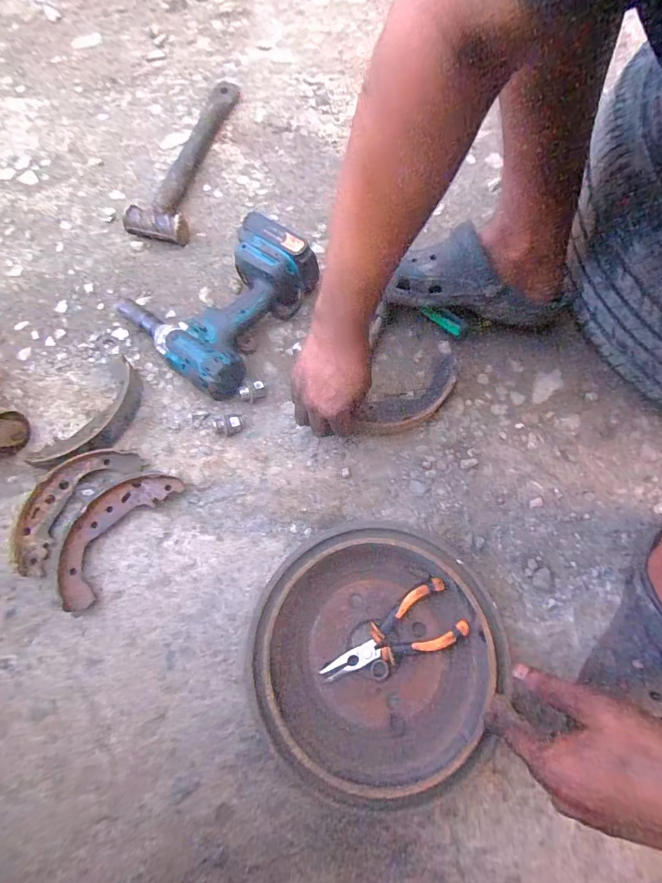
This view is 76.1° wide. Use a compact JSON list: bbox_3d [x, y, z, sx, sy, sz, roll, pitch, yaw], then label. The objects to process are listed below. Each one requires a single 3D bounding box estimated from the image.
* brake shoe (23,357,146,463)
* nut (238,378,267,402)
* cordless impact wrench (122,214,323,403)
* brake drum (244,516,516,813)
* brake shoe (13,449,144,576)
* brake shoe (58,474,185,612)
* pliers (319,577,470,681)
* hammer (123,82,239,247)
[{"bbox_3d":[-0.303,-0.035,0.544,0.085,0.048,0.175,22,60,10],"label":"brake shoe"},{"bbox_3d":[-0.104,-0.069,0.555,0.036,0.021,0.023,-29,71,-3],"label":"nut"},{"bbox_3d":[-0.139,-0.193,0.569,0.211,0.070,0.233,42,81,17],"label":"cordless impact wrench"},{"bbox_3d":[0.040,0.197,0.417,0.217,0.067,0.221,-2,71,6],"label":"brake drum"},{"bbox_3d":[-0.310,0.071,0.500,0.067,0.035,0.174,32,74,14],"label":"brake shoe"},{"bbox_3d":[-0.252,0.102,0.490,0.070,0.027,0.173,32,78,15],"label":"brake shoe"},{"bbox_3d":[0.060,0.197,0.420,0.145,0.014,0.057,-29,71,-3],"label":"pliers"},{"bbox_3d":[-0.233,-0.469,0.688,0.088,0.044,0.347,10,70,7],"label":"hammer"}]

